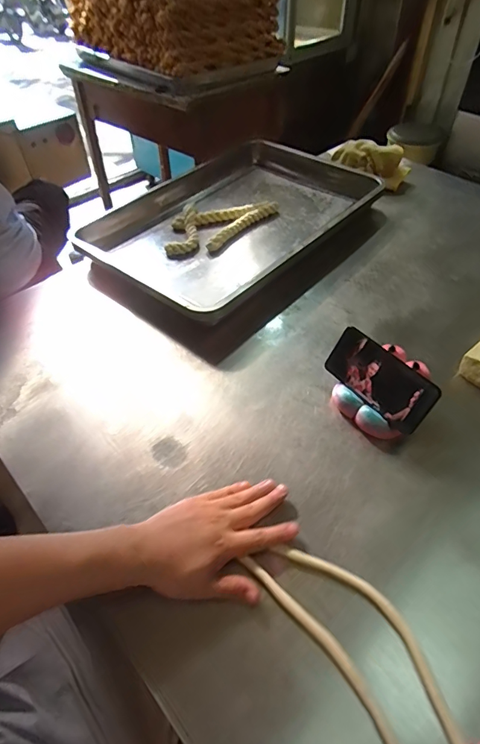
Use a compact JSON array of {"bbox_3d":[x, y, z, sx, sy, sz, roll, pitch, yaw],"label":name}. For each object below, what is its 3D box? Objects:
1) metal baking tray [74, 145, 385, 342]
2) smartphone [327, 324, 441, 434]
[{"bbox_3d":[0.000,-0.351,0.946,0.411,0.056,0.636,31,55,26],"label":"metal baking tray"},{"bbox_3d":[0.187,0.008,0.594,0.006,0.073,0.157,4,33,-47],"label":"smartphone"}]

